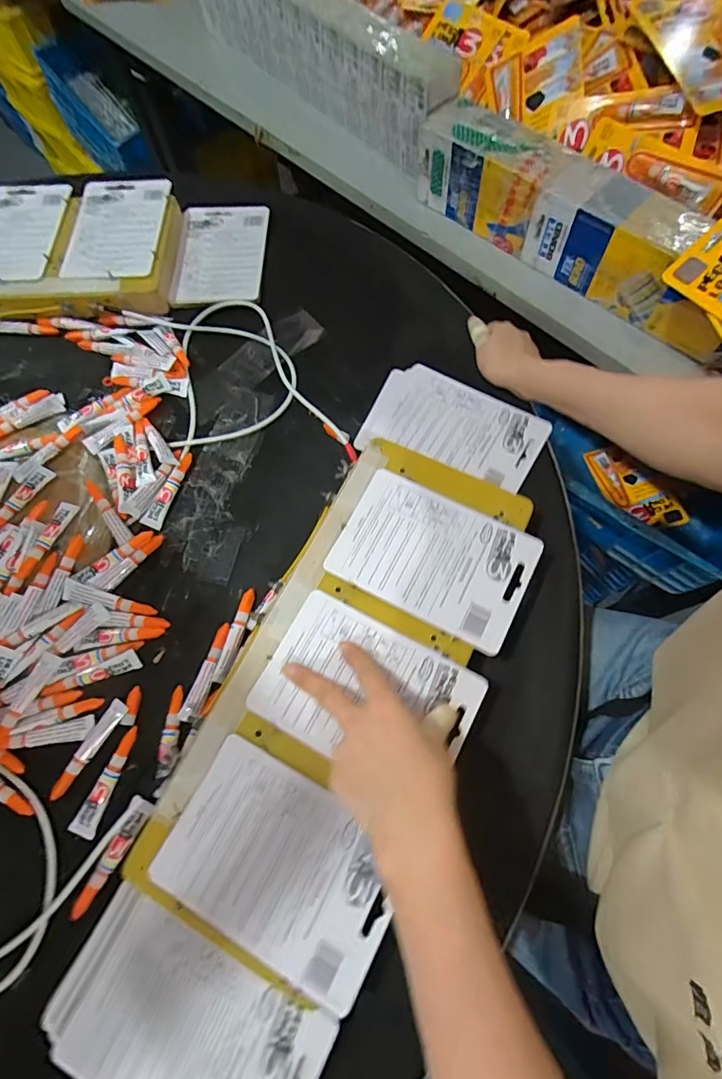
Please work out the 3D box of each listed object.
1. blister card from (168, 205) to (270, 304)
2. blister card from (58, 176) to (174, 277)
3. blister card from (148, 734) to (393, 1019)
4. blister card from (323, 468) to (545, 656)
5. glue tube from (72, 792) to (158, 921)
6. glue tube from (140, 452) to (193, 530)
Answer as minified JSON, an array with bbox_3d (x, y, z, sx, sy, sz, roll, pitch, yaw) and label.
[{"bbox_3d":[-0.179,-0.370,0.620,0.111,0.006,0.170,-1,69,2],"label":"blister card"},{"bbox_3d":[-0.304,-0.390,0.602,0.116,0.010,0.166,1,69,3],"label":"blister card"},{"bbox_3d":[-0.057,0.232,0.347,0.161,0.004,0.111,26,73,11],"label":"blister card"},{"bbox_3d":[0.063,0.014,0.425,0.163,0.005,0.111,27,72,12],"label":"blister card"},{"bbox_3d":[-0.194,0.249,0.379,0.018,0.006,0.089,23,72,10],"label":"glue tube"},{"bbox_3d":[-0.197,-0.052,0.499,0.017,0.011,0.087,19,71,9],"label":"glue tube"}]

